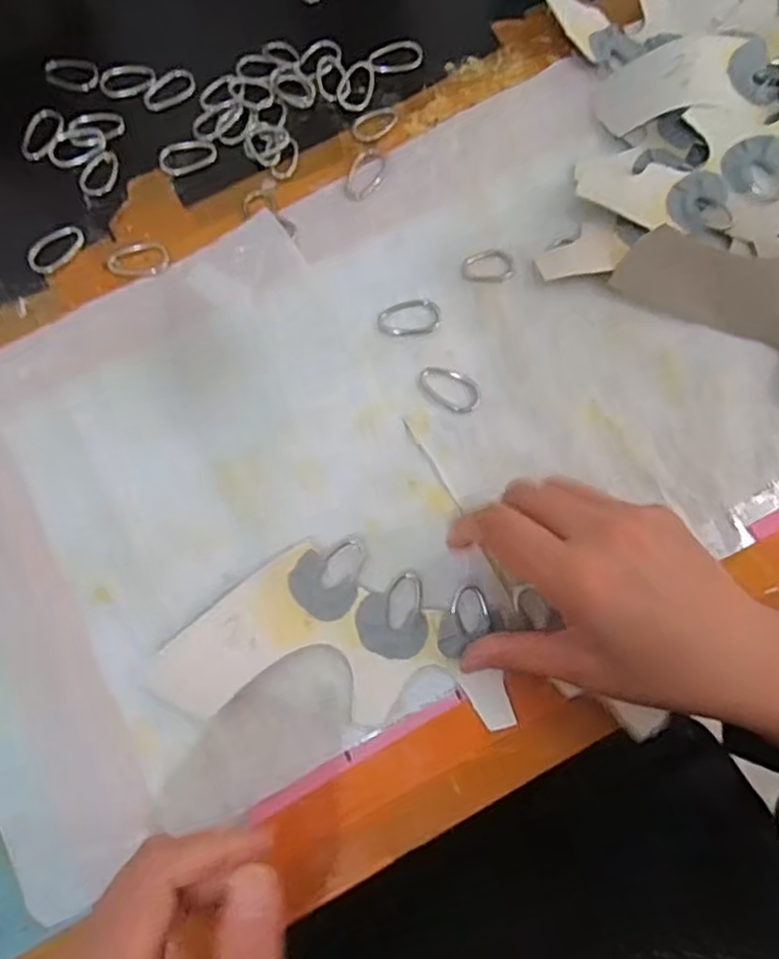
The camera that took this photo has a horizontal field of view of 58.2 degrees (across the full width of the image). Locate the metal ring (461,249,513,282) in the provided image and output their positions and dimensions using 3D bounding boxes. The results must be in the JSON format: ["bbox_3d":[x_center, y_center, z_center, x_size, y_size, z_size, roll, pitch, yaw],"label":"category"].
[{"bbox_3d":[0.054,-0.118,0.386,0.028,0.005,0.018,0,75,0],"label":"metal ring"}]

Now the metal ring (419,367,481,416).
[{"bbox_3d":[0.032,-0.049,0.371,0.035,0.004,0.021,38,78,10],"label":"metal ring"}]

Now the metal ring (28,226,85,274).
[{"bbox_3d":[-0.188,-0.131,0.395,0.034,0.008,0.018,-41,78,-10],"label":"metal ring"}]

